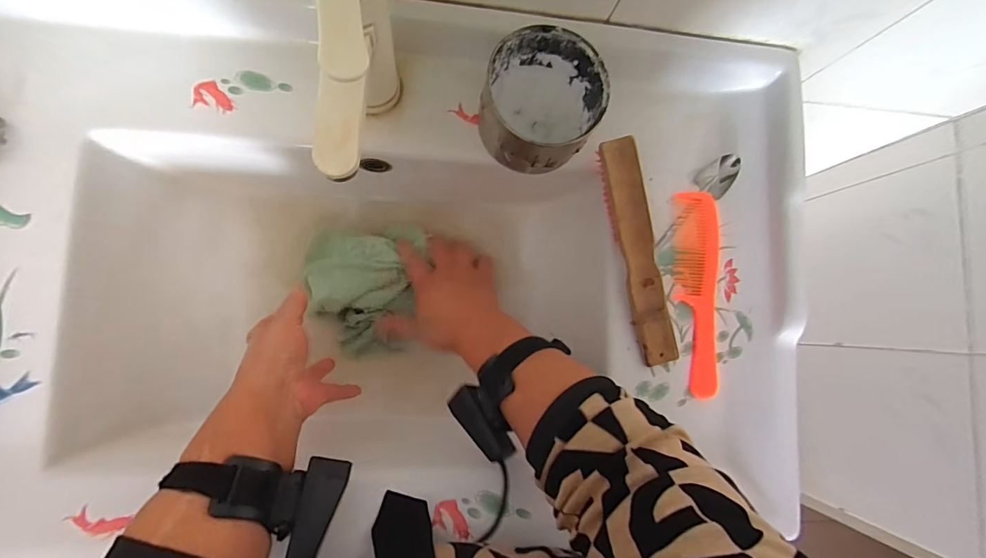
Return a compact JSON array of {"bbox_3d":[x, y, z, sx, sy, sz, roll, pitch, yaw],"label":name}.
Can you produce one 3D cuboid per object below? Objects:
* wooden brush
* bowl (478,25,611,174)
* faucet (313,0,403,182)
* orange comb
[{"bbox_3d":[0.135,-0.024,0.416,0.035,0.034,0.207,-14,87,-9],"label":"wooden brush"},{"bbox_3d":[0.039,-0.152,0.398,0.099,0.073,0.100,1,85,-8],"label":"bowl"},{"bbox_3d":[-0.096,-0.132,0.315,0.049,0.189,0.136,0,85,-8],"label":"faucet"},{"bbox_3d":[0.200,0.013,0.434,0.044,0.007,0.197,1,85,-8],"label":"orange comb"}]

